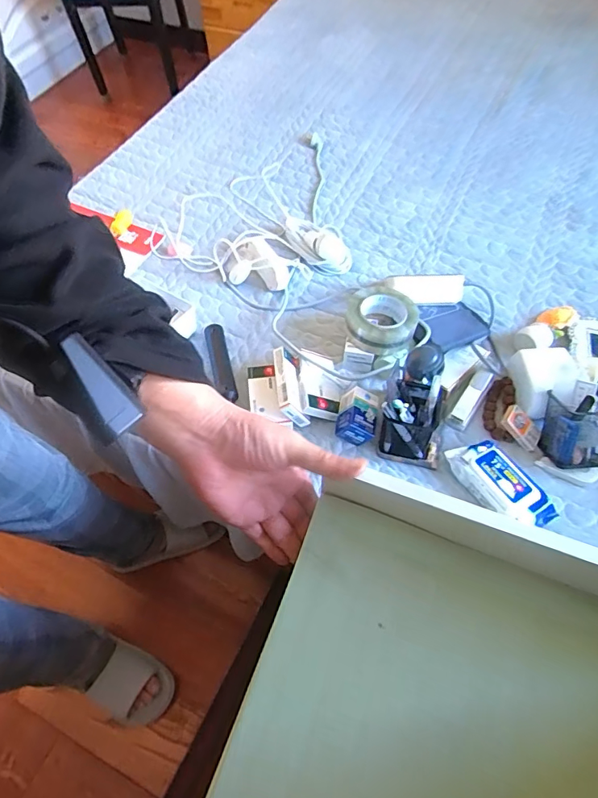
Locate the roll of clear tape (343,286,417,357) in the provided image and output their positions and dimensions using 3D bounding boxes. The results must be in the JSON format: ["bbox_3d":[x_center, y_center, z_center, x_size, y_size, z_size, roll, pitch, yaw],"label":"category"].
[{"bbox_3d":[0.142,-0.141,0.824,0.119,0.049,0.115,-1,59,2],"label":"roll of clear tape"}]

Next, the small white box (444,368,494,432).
[{"bbox_3d":[0.284,-0.001,0.780,0.034,0.028,0.106,32,85,18],"label":"small white box"}]

